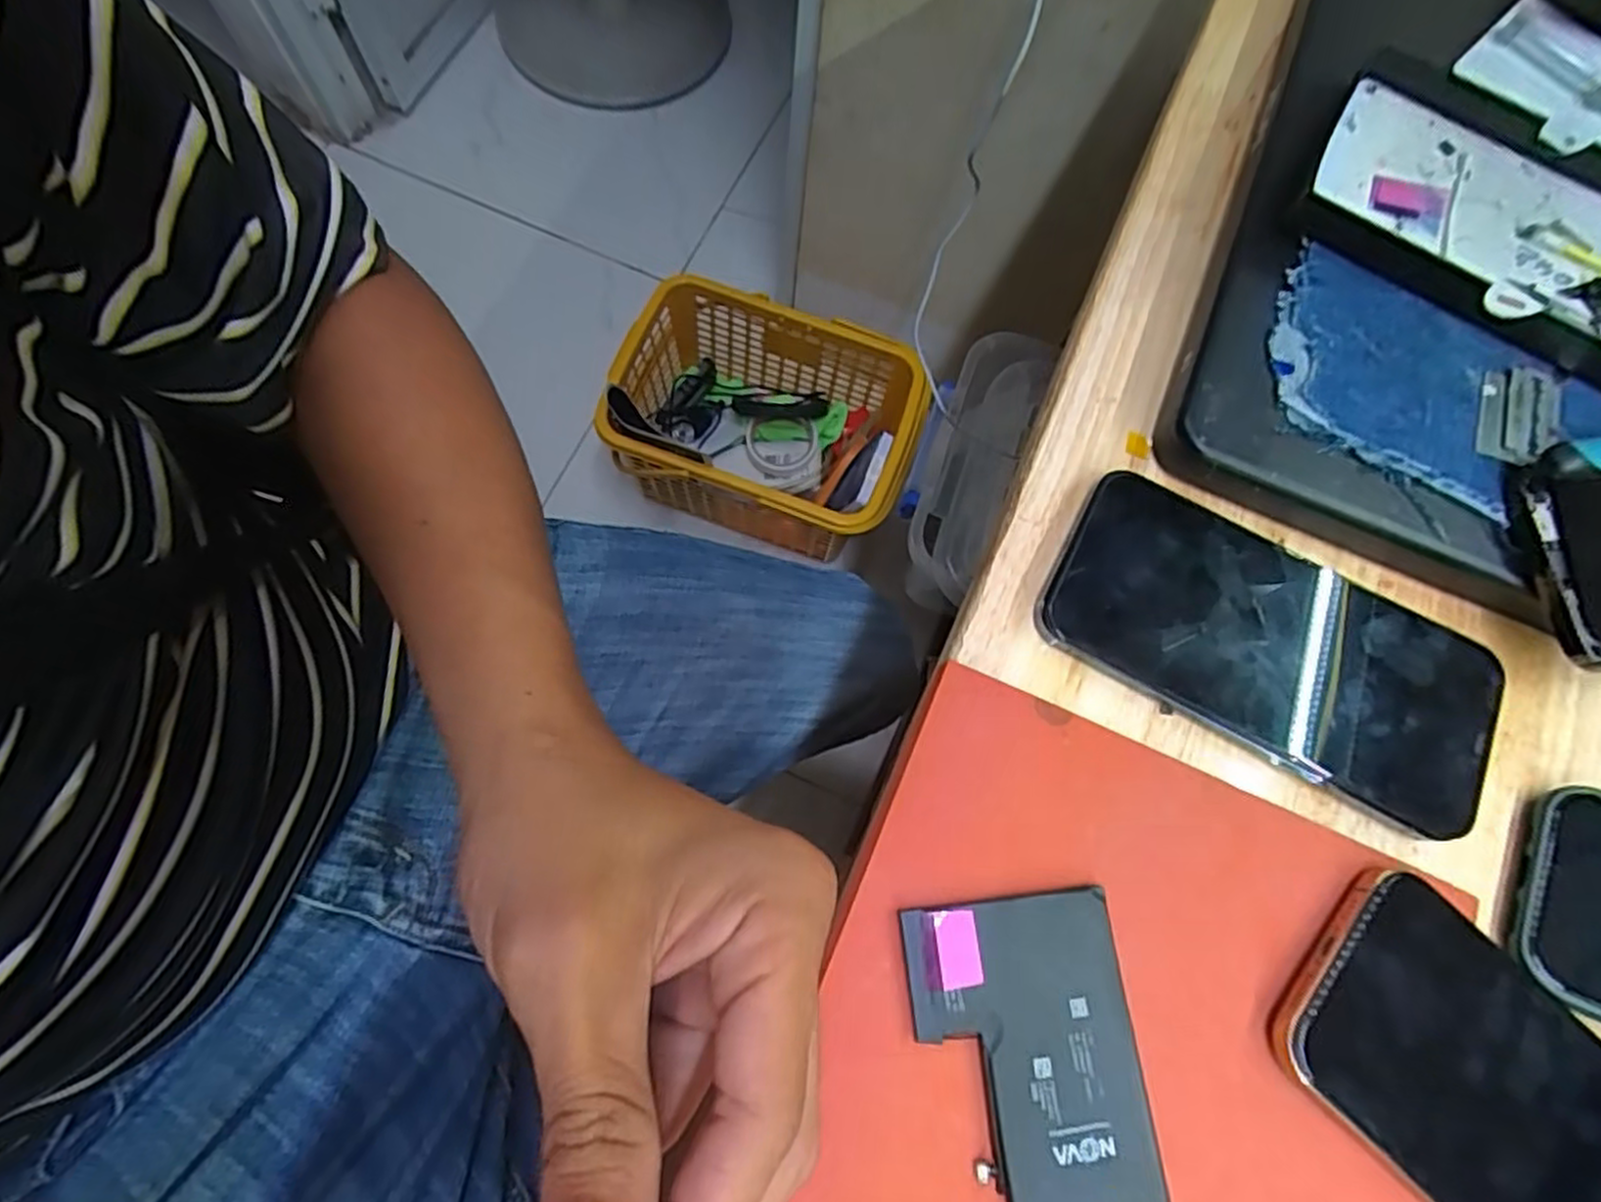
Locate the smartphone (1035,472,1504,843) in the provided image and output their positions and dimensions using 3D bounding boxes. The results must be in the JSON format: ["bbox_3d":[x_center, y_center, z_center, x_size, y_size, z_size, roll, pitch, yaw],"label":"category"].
[{"bbox_3d":[0.169,0.014,0.268,0.155,0.006,0.076,30,73,5],"label":"smartphone"}]

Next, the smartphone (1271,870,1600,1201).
[{"bbox_3d":[0.222,0.160,0.223,0.154,0.008,0.076,43,75,9],"label":"smartphone"}]

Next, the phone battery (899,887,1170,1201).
[{"bbox_3d":[0.070,0.138,0.226,0.066,0.005,0.087,-6,73,-4],"label":"phone battery"}]

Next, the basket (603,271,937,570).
[{"bbox_3d":[-0.041,-0.230,0.973,0.370,0.156,0.258,19,72,2],"label":"basket"}]

